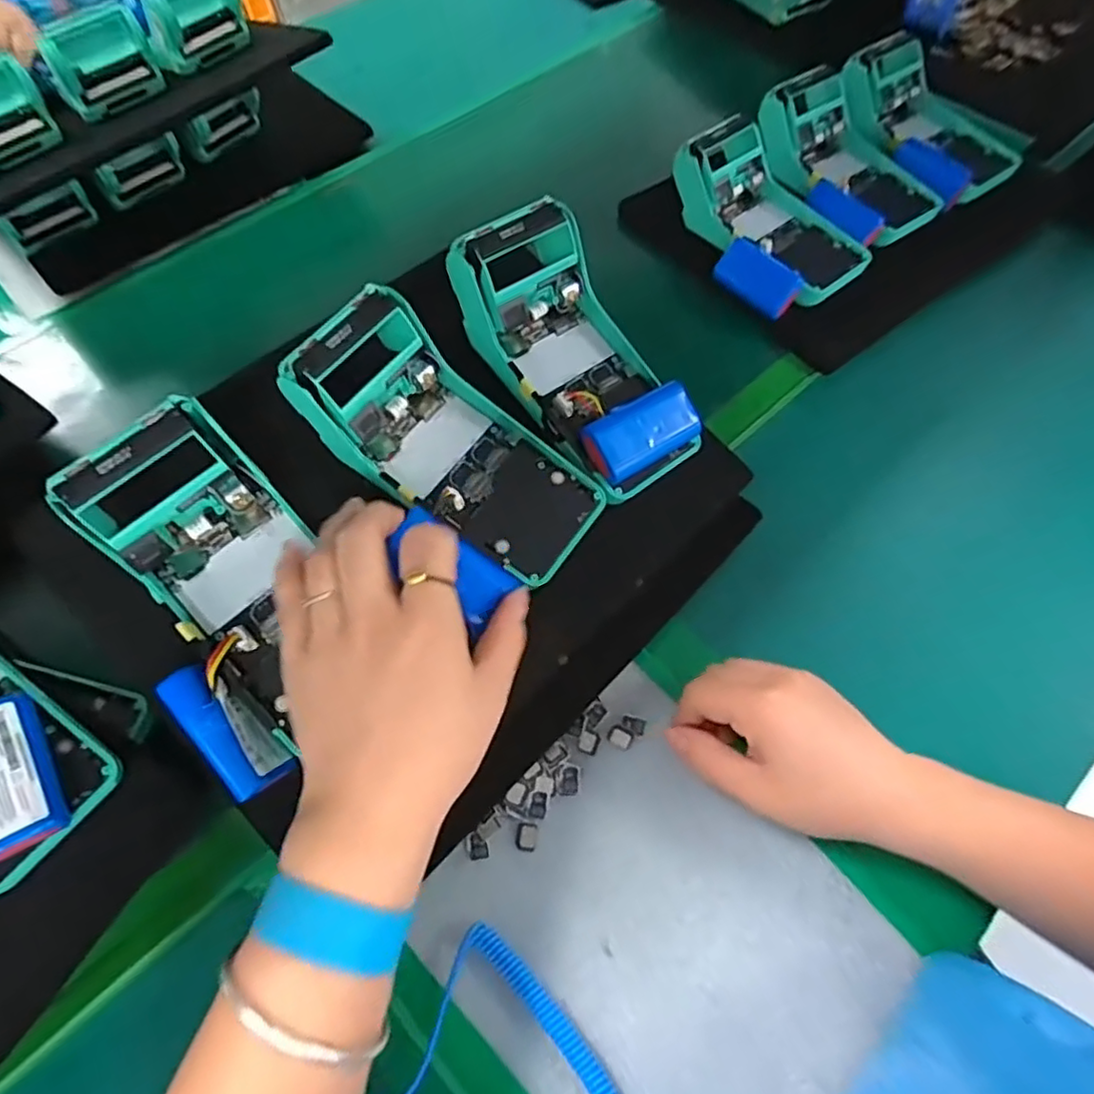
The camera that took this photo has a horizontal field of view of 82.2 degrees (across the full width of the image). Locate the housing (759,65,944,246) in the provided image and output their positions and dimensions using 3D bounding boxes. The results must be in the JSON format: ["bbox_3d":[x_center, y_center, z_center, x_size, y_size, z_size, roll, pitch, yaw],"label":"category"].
[{"bbox_3d":[0.261,-0.341,0.540,0.101,0.048,0.164,-31,65,-14],"label":"housing"}]

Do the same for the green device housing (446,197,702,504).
[{"bbox_3d":[0.020,-0.111,0.357,0.077,0.087,0.144,-33,66,-15],"label":"green device housing"}]

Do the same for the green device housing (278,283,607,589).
[{"bbox_3d":[-0.052,-0.055,0.343,0.170,0.054,0.082,39,66,-12],"label":"green device housing"}]

